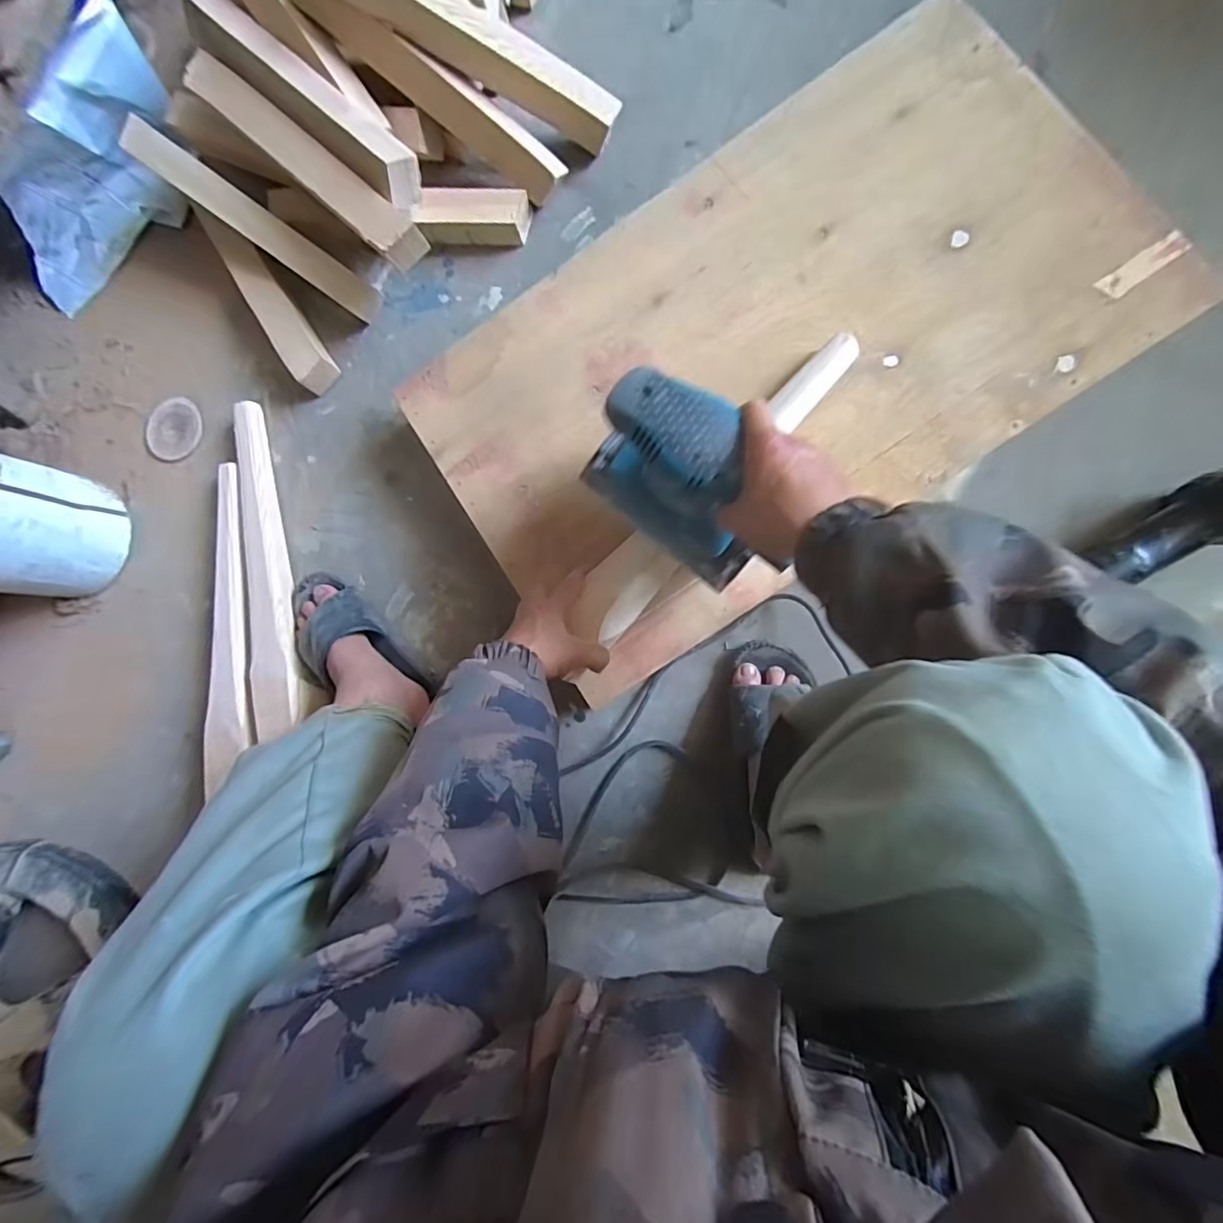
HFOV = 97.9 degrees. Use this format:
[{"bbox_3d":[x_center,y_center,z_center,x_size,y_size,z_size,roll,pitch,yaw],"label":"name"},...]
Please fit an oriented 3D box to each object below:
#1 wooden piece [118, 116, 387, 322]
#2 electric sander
[{"bbox_3d":[-0.456,-0.499,0.686,0.326,0.029,0.050,33,93,-16],"label":"wooden piece"},{"bbox_3d":[0.065,-0.110,0.457,0.185,0.140,0.096,37,93,7],"label":"electric sander"}]

